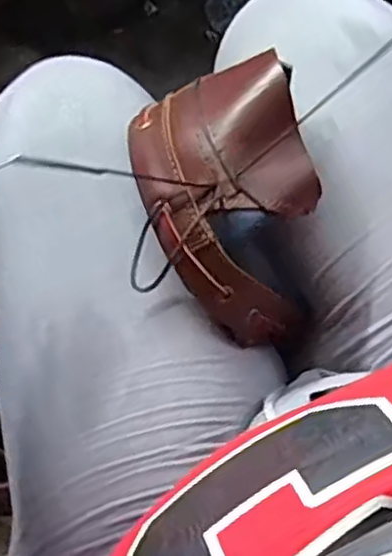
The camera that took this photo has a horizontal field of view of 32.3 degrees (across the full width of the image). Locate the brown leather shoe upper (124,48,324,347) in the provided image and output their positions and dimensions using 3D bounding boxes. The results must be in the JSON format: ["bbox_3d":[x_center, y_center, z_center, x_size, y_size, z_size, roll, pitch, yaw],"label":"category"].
[{"bbox_3d":[0.016,-0.033,0.322,0.075,0.069,0.120,-17,80,-3],"label":"brown leather shoe upper"}]

